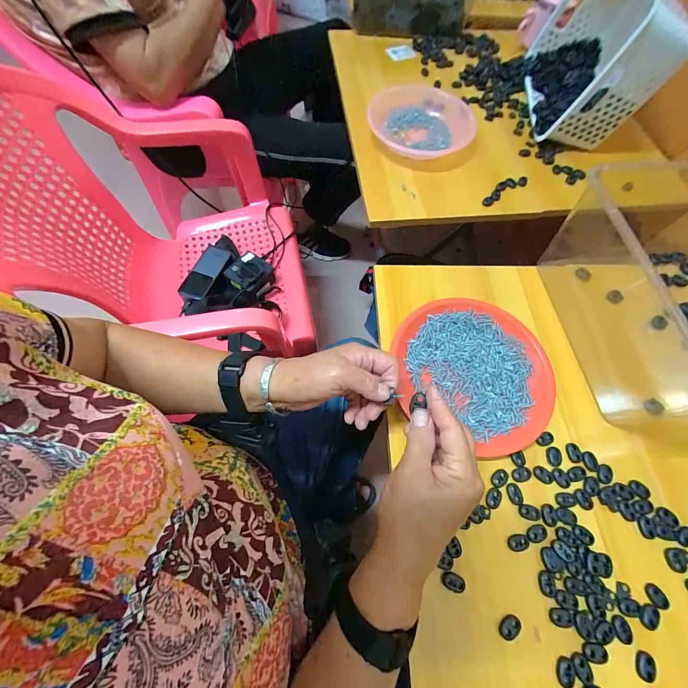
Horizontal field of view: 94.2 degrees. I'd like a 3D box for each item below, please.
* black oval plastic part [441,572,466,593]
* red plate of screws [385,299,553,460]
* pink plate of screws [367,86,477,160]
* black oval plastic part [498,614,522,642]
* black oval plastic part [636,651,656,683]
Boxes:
[{"bbox_3d":[0.108,0.234,0.313,0.023,0.004,0.015,24,71,7],"label":"black oval plastic part"},{"bbox_3d":[0.159,0.028,0.398,0.189,0.028,0.178,1,70,-2],"label":"red plate of screws"},{"bbox_3d":[0.141,-0.414,0.589,0.188,0.035,0.182,1,70,-2],"label":"pink plate of screws"},{"bbox_3d":[0.157,0.268,0.301,0.023,0.004,0.016,-36,75,-14],"label":"black oval plastic part"},{"bbox_3d":[0.276,0.295,0.292,0.014,0.004,0.022,22,71,6],"label":"black oval plastic part"}]

